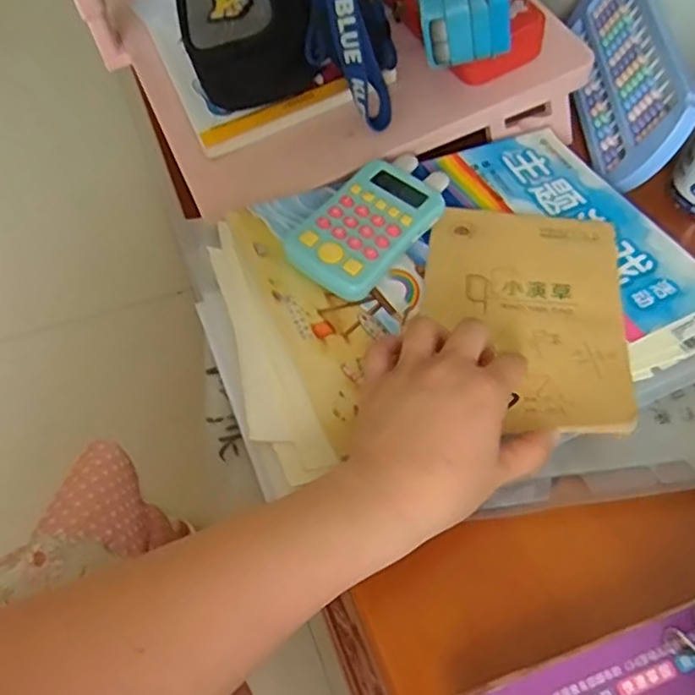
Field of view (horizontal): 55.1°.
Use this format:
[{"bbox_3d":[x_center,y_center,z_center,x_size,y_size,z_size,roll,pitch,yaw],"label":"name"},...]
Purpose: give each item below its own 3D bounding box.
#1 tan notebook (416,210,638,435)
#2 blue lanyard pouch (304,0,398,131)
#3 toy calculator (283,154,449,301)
[{"bbox_3d":[0.116,-0.027,0.444,0.128,0.011,0.183,5,54,8],"label":"tan notebook"},{"bbox_3d":[-0.011,-0.298,0.543,0.073,0.098,0.240,-6,56,-8],"label":"blue lanyard pouch"},{"bbox_3d":[0.020,-0.090,0.476,0.066,0.022,0.137,33,60,18],"label":"toy calculator"}]

